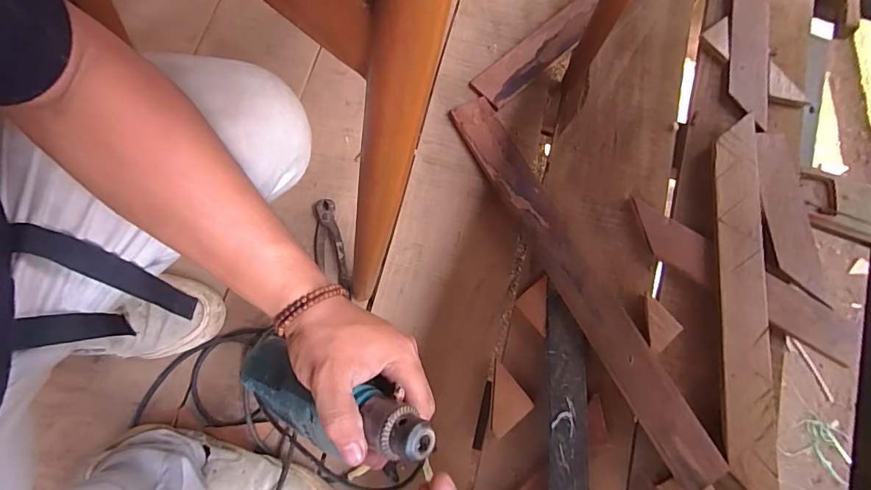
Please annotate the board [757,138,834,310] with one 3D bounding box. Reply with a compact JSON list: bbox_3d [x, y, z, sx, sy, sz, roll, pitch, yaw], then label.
[{"bbox_3d":[0.534,-0.047,0.667,0.075,0.011,0.267,-1,73,-1],"label":"board"}]

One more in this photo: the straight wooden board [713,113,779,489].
[{"bbox_3d":[0.440,0.072,0.628,0.072,0.024,0.542,6,74,1],"label":"straight wooden board"}]

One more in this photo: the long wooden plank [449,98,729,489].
[{"bbox_3d":[0.197,0.039,0.632,0.077,0.020,0.608,-28,76,-8],"label":"long wooden plank"}]

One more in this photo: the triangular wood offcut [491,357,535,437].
[{"bbox_3d":[0.084,0.205,0.582,0.065,0.004,0.071,-39,78,-11],"label":"triangular wood offcut"}]

